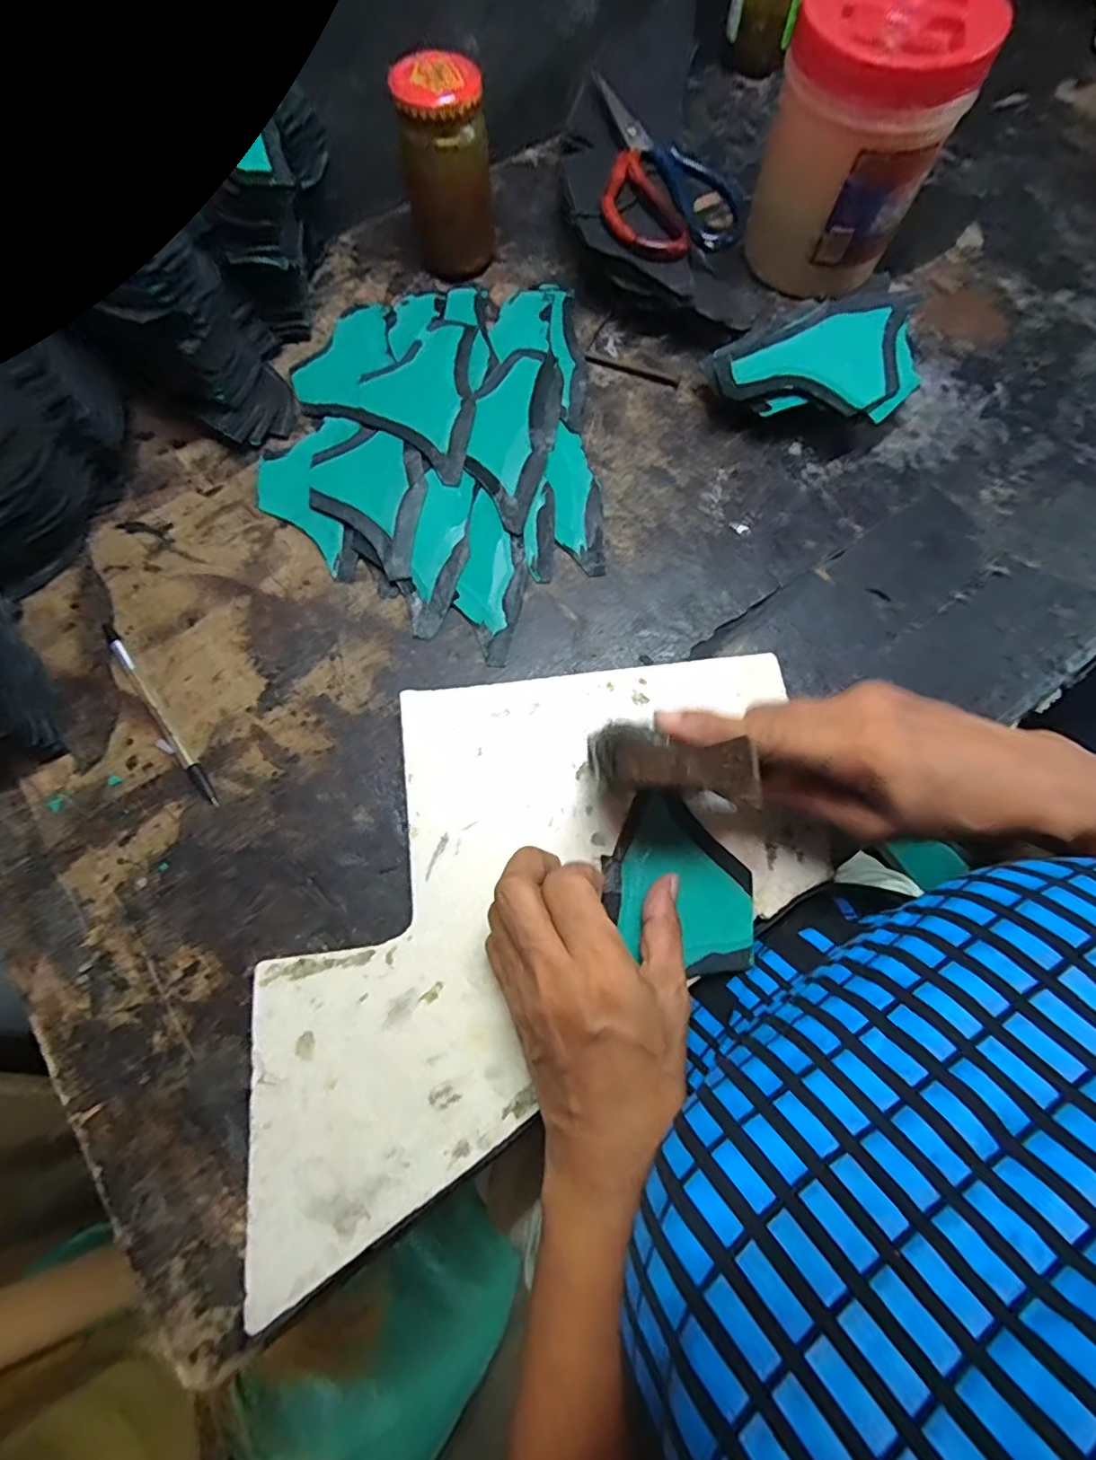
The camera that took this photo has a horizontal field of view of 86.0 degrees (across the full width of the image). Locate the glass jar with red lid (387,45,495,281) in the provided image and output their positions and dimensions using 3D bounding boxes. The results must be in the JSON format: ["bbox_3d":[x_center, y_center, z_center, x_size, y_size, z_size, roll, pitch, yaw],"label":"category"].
[{"bbox_3d":[-0.070,-0.400,0.427,0.059,0.112,0.049,5,72,1],"label":"glass jar with red lid"}]

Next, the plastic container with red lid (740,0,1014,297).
[{"bbox_3d":[0.213,-0.407,0.414,0.117,0.143,0.104,22,73,7],"label":"plastic container with red lid"}]

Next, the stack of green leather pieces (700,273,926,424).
[{"bbox_3d":[0.202,-0.255,0.418,0.162,0.048,0.101,-26,74,-9],"label":"stack of green leather pieces"}]

